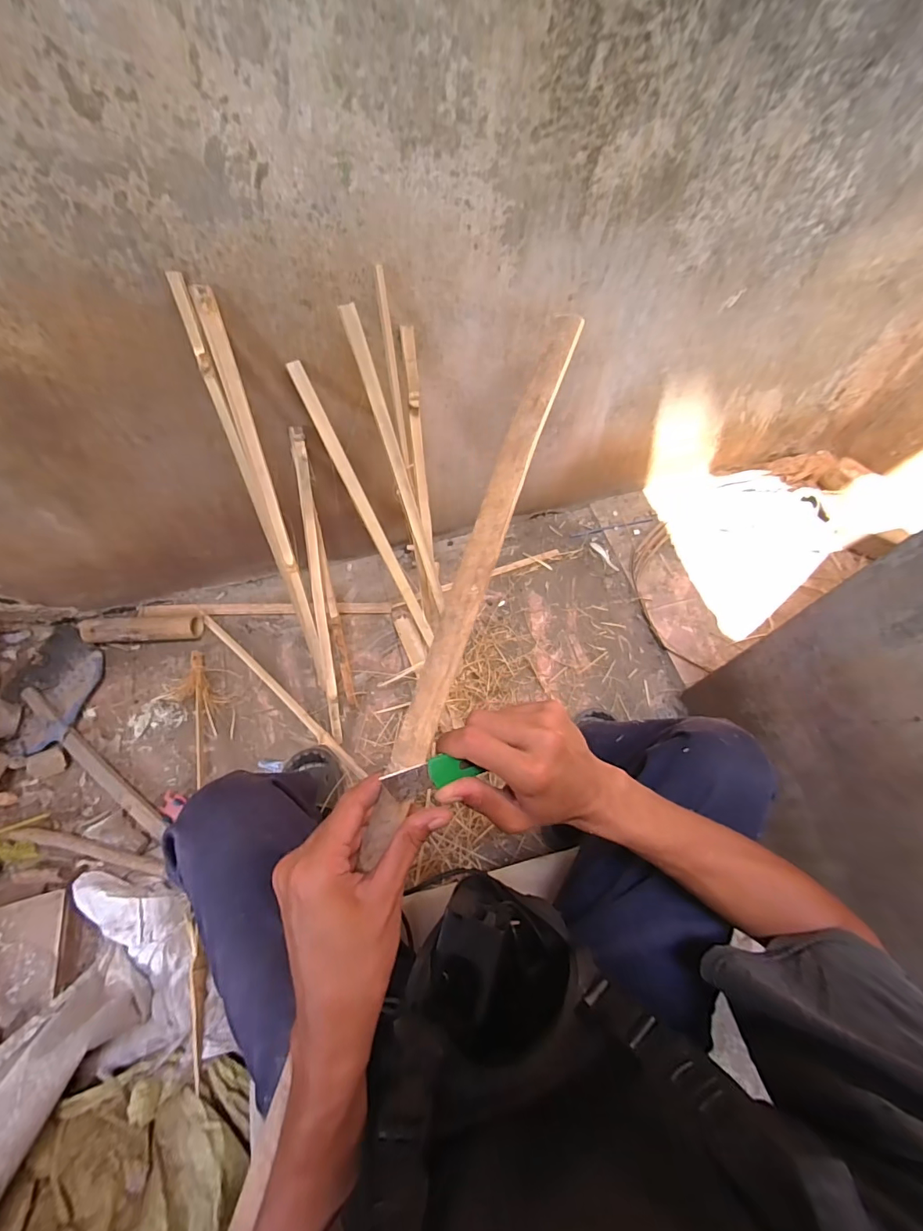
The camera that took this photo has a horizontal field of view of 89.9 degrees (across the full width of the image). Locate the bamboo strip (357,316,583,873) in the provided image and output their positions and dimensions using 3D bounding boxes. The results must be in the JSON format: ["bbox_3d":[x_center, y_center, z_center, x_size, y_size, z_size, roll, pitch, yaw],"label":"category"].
[{"bbox_3d":[0.005,-0.013,0.312,0.025,0.009,0.383,20,91,16],"label":"bamboo strip"}]

